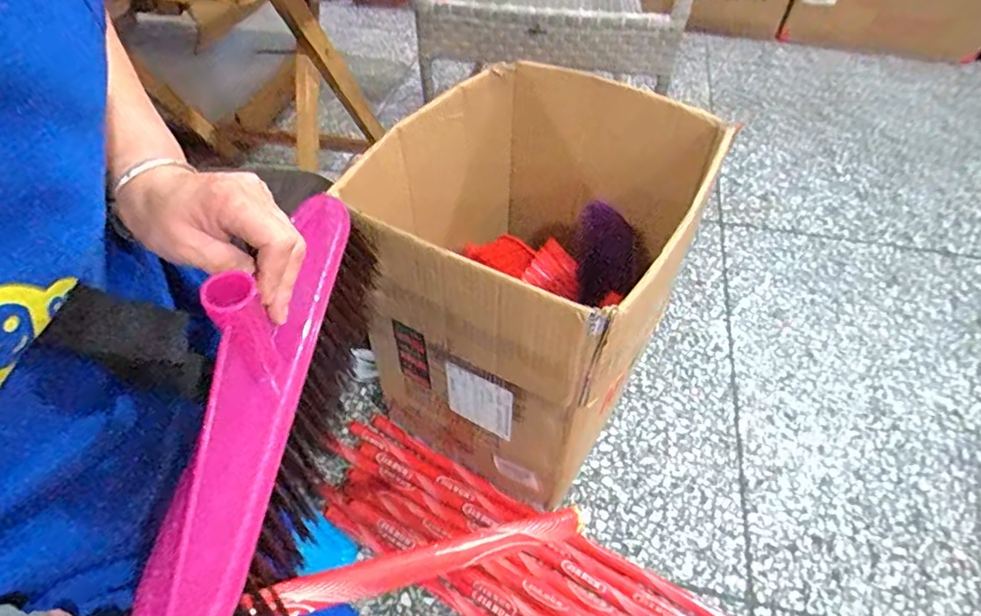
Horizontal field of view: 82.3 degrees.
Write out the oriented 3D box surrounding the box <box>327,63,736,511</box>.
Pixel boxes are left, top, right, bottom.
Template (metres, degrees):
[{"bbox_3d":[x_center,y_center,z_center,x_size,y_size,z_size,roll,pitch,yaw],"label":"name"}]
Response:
[{"bbox_3d":[0.046,-0.040,0.844,0.388,0.437,0.409,24,54,19],"label":"box"}]

